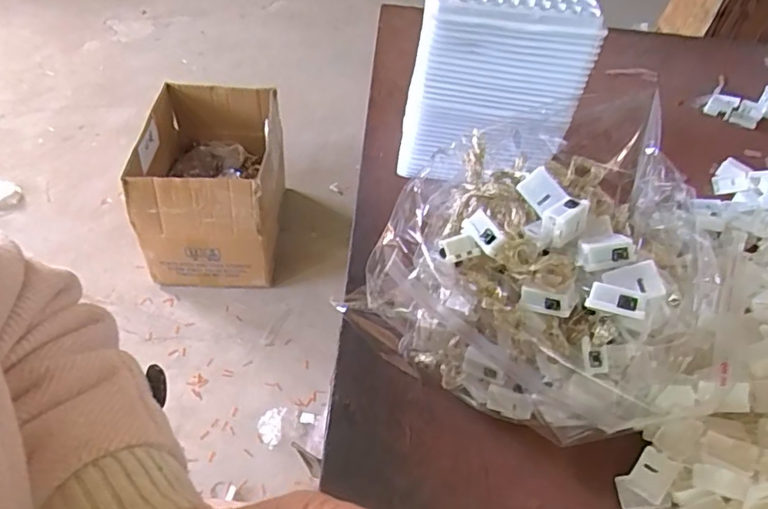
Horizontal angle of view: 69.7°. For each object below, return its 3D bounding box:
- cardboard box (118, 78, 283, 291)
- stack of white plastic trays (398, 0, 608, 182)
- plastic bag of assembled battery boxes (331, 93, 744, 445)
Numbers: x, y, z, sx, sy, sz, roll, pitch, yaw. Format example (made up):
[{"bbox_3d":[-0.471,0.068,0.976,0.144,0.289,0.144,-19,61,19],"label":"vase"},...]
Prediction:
[{"bbox_3d":[-0.393,-0.166,1.300,0.300,0.277,0.419,-4,48,-9],"label":"cardboard box"},{"bbox_3d":[0.090,-0.148,0.462,0.135,0.151,0.091,9,48,3],"label":"stack of white plastic trays"},{"bbox_3d":[0.089,0.013,0.348,0.197,0.141,0.136,28,51,19],"label":"plastic bag of assembled battery boxes"}]

